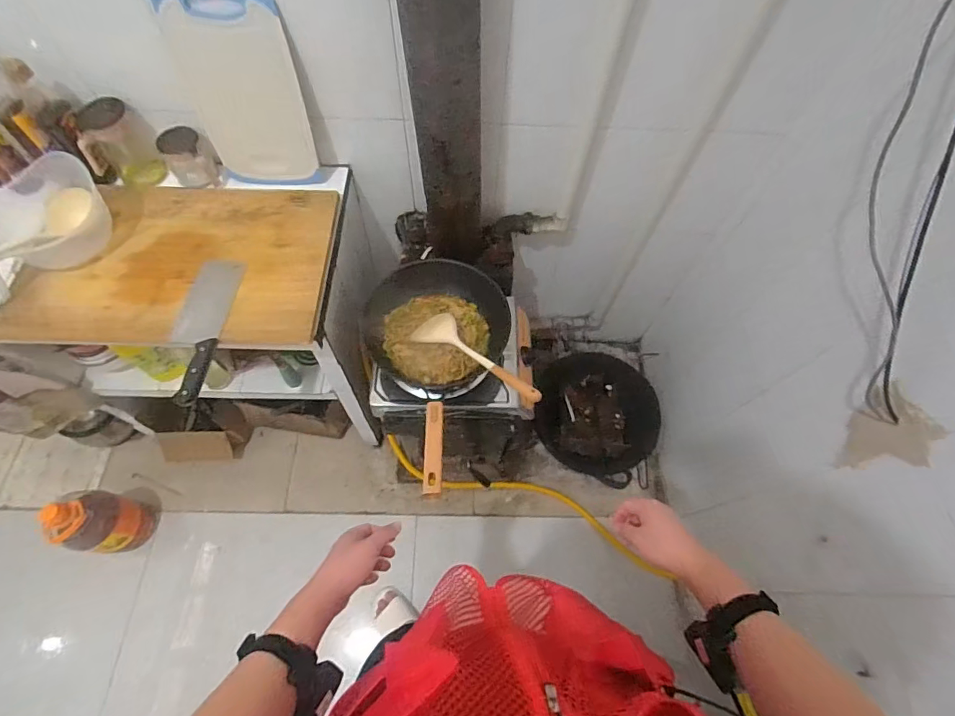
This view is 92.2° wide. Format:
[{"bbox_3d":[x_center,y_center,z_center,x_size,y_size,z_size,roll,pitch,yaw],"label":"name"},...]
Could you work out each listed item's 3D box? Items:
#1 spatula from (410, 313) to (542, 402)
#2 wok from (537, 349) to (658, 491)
[{"bbox_3d":[-0.005,-0.004,0.950,0.107,0.047,0.347,-40,51,-19],"label":"spatula"},{"bbox_3d":[0.409,0.210,1.581,0.409,0.115,0.442,0,73,-1],"label":"wok"}]

